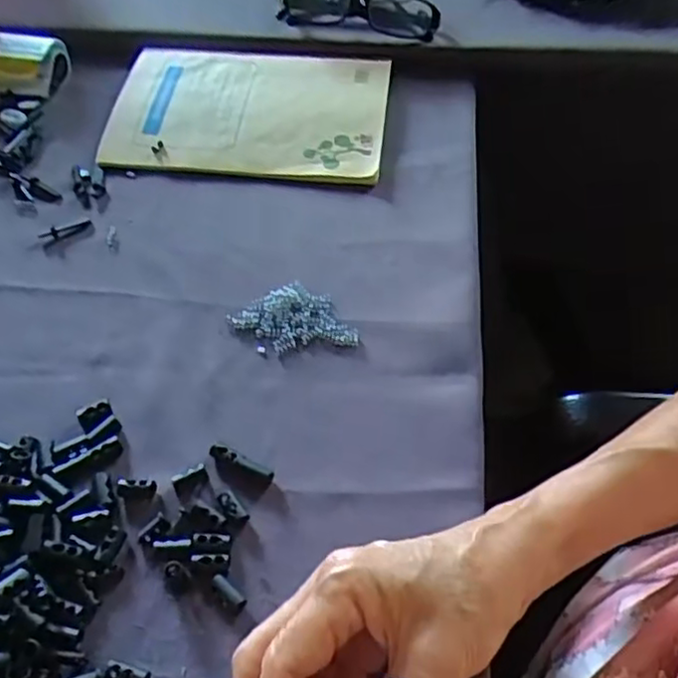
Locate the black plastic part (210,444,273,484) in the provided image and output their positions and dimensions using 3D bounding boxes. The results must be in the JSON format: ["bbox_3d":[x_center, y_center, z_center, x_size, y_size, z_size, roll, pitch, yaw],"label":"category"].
[{"bbox_3d":[-0.051,0.065,0.361,0.036,0.005,0.009,22,57,18],"label":"black plastic part"}]

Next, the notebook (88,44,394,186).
[{"bbox_3d":[-0.068,-0.181,0.540,0.205,0.016,0.146,4,54,6],"label":"notebook"}]

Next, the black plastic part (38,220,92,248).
[{"bbox_3d":[-0.183,-0.073,0.466,0.034,0.005,0.011,-26,56,-16],"label":"black plastic part"}]

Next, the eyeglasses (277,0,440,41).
[{"bbox_3d":[0.015,-0.270,0.571,0.131,0.032,0.039,7,54,8],"label":"eyeglasses"}]

